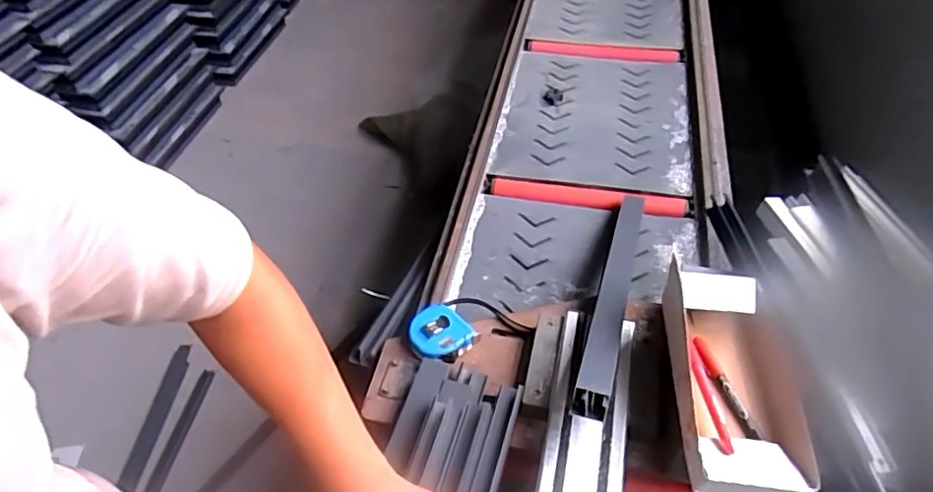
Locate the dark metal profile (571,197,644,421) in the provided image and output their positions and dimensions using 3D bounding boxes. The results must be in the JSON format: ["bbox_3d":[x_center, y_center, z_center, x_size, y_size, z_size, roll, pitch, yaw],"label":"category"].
[{"bbox_3d":[0.185,0.039,0.736,0.034,0.032,0.461,13,31,13],"label":"dark metal profile"}]

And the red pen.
[{"bbox_3d":[0.227,0.138,0.563,0.014,0.011,0.123,-4,48,1],"label":"red pen"}]

